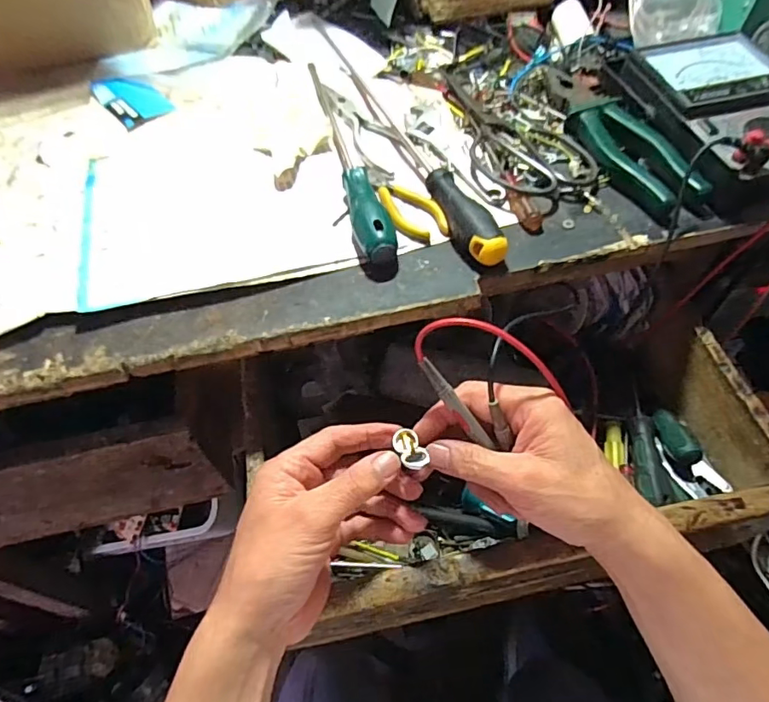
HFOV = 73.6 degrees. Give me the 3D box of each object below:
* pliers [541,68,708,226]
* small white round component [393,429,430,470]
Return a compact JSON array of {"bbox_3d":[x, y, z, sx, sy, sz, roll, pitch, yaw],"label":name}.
[{"bbox_3d":[0.197,-0.185,0.442,0.056,0.025,0.196,-14,57,-7],"label":"pliers"},{"bbox_3d":[0.017,0.062,0.319,0.015,0.009,0.030,-16,42,-8],"label":"small white round component"}]

